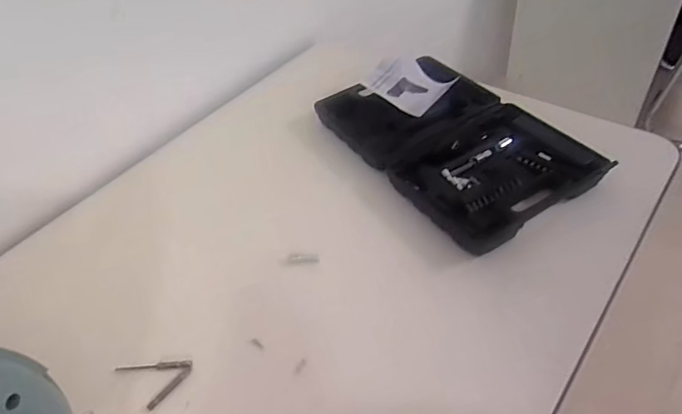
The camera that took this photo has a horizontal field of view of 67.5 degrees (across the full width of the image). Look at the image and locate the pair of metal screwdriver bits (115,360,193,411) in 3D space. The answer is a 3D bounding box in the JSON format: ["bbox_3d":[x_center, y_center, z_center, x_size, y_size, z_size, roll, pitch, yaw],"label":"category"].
[{"bbox_3d":[-0.178,0.157,0.492,0.054,0.006,0.062,-37,52,-27],"label":"pair of metal screwdriver bits"}]

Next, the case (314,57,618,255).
[{"bbox_3d":[0.142,-0.090,0.662,0.207,0.048,0.334,-28,48,-20],"label":"case"}]

